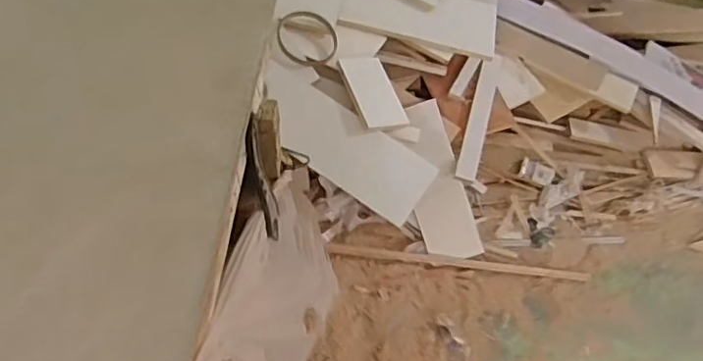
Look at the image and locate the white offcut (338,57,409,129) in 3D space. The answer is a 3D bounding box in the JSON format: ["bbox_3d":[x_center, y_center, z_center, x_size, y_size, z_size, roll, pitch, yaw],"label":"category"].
[{"bbox_3d":[0.057,-0.229,1.477,0.132,0.014,0.228,-11,62,-27],"label":"white offcut"}]

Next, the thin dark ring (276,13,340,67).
[{"bbox_3d":[-0.116,-0.373,1.532,0.161,0.016,0.164,0,71,-11],"label":"thin dark ring"}]

